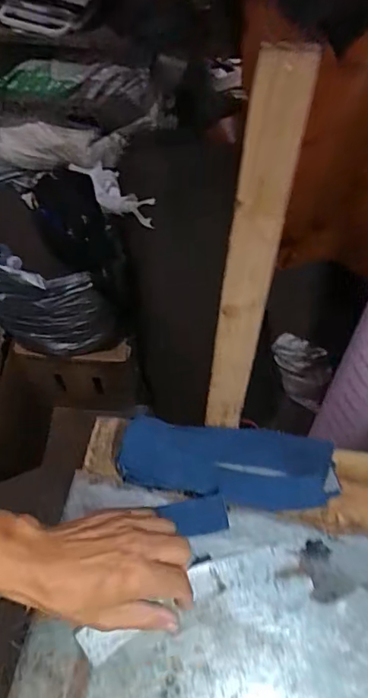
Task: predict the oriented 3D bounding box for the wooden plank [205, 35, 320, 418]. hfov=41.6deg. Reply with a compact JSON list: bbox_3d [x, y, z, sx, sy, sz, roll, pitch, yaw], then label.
[{"bbox_3d":[0.050,-0.048,0.400,0.041,0.353,0.034,13,52,6],"label":"wooden plank"}]

